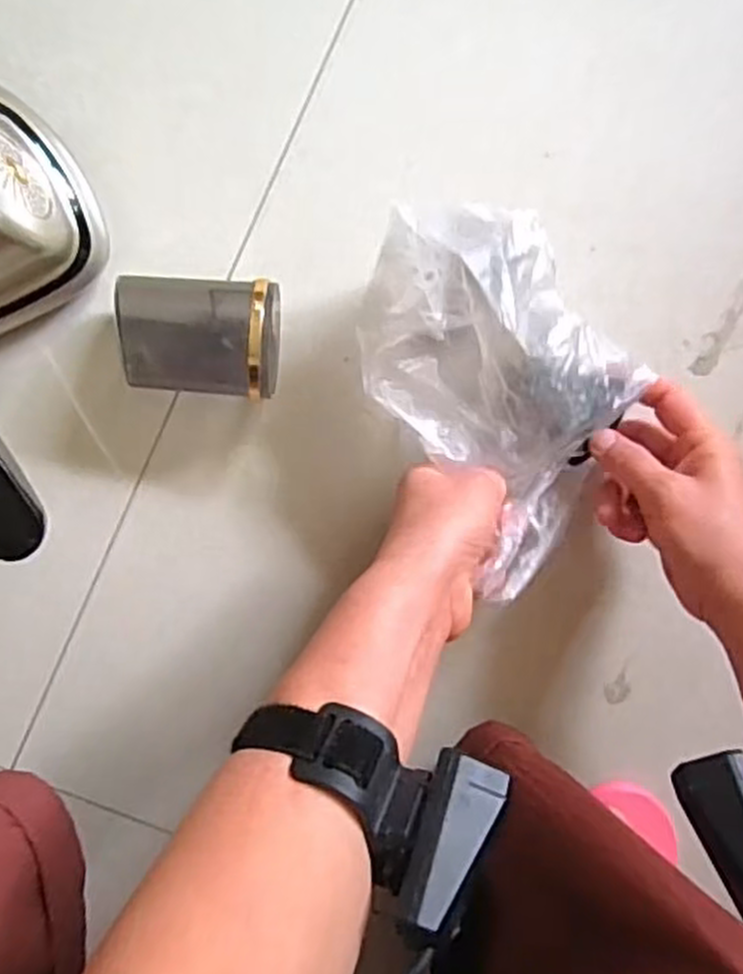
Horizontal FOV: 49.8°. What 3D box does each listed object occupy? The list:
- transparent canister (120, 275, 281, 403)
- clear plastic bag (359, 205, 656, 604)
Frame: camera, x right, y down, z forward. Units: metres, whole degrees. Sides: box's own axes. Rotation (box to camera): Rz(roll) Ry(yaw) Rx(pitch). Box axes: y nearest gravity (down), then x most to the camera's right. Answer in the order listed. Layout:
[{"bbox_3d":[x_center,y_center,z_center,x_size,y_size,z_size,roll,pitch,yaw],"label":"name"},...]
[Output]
[{"bbox_3d":[-0.096,-0.085,0.446,0.085,0.067,0.063,3,95,-4],"label":"transparent canister"},{"bbox_3d":[0.072,-0.054,0.426,0.123,0.062,0.189,-31,97,0],"label":"clear plastic bag"}]

